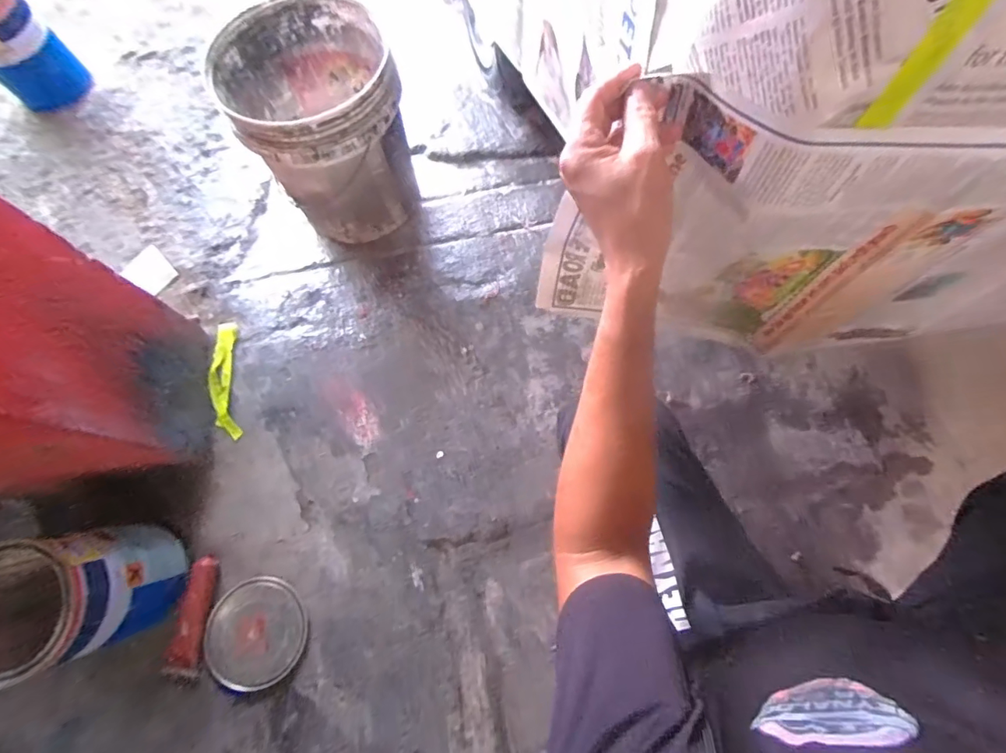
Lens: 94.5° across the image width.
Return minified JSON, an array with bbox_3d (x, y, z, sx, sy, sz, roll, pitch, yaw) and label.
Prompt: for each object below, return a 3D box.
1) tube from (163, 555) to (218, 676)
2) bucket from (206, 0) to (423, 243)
[{"bbox_3d":[-0.495,0.379,0.738,0.051,0.046,0.174,-1,73,-1],"label":"tube"},{"bbox_3d":[-0.326,-0.460,0.874,0.268,0.304,0.290,0,73,0],"label":"bucket"}]

